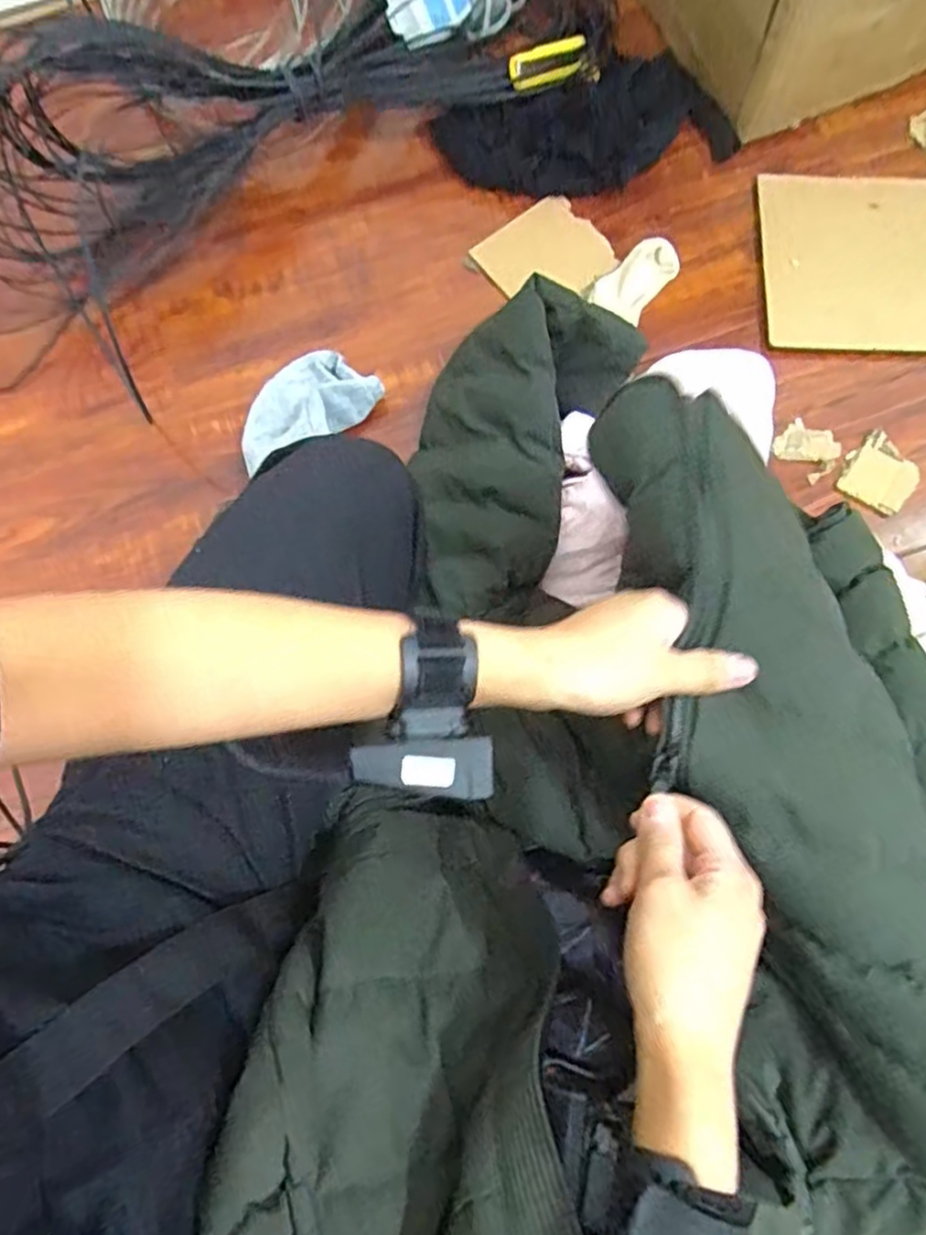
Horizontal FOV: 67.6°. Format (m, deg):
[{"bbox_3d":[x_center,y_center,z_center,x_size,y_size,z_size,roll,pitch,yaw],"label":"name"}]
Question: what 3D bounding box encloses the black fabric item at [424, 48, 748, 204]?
[{"bbox_3d":[0.143,-0.555,0.791,0.322,0.052,0.132,-16,78,-3],"label":"black fabric item"}]

